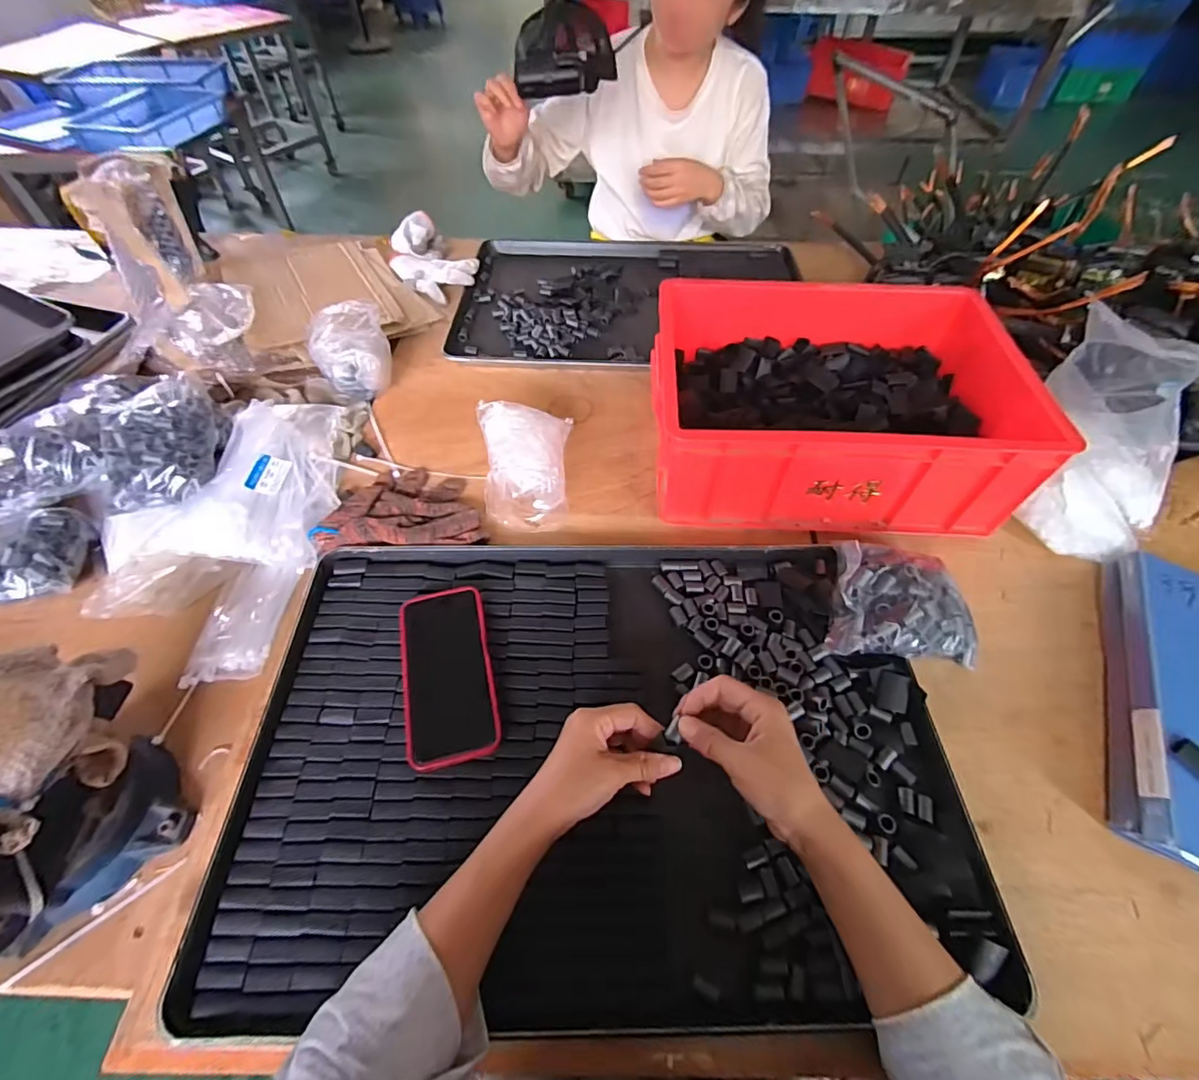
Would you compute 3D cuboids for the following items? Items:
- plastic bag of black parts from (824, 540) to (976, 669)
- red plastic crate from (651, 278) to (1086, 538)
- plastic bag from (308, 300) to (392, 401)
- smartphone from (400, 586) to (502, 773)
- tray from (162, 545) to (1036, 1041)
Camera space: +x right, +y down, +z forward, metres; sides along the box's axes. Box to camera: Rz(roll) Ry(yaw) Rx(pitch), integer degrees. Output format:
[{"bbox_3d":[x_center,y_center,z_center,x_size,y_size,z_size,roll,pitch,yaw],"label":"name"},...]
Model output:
[{"bbox_3d":[0.294,0.062,0.526,0.144,0.060,0.109,0,53,0],"label":"plastic bag of black parts"},{"bbox_3d":[0.270,-0.180,0.657,0.400,0.141,0.316,3,54,2],"label":"red plastic crate"},{"bbox_3d":[-0.353,-0.267,0.749,0.104,0.085,0.120,-19,56,-14],"label":"plastic bag"},{"bbox_3d":[-0.142,0.121,0.487,0.079,0.015,0.163,-10,62,-12],"label":"smartphone"},{"bbox_3d":[0.000,0.169,0.466,0.589,0.035,0.393,1,52,-1],"label":"tray"}]

